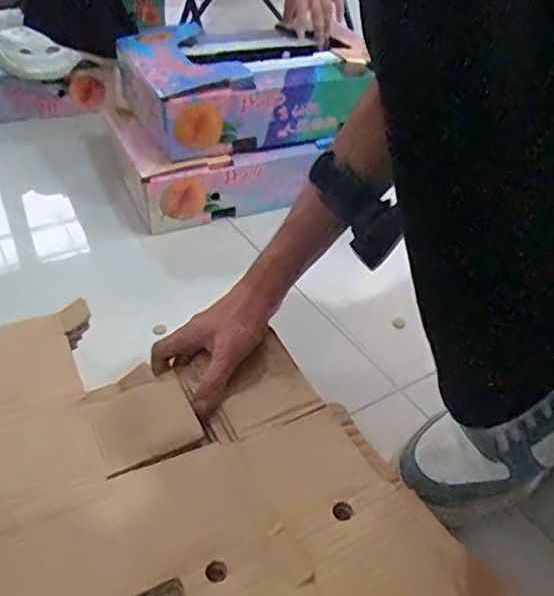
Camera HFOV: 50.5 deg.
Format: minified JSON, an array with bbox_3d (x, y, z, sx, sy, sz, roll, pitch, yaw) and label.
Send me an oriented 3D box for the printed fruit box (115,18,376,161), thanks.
[{"bbox_3d":[-0.045,-0.324,0.884,0.326,0.107,0.226,-17,44,-23],"label":"printed fruit box"}]

